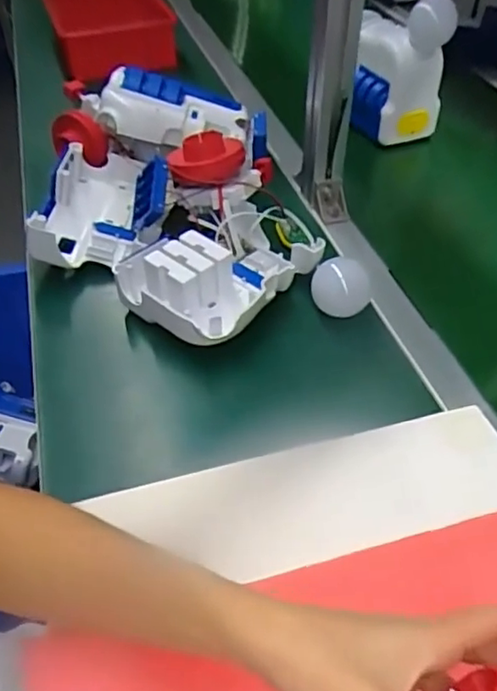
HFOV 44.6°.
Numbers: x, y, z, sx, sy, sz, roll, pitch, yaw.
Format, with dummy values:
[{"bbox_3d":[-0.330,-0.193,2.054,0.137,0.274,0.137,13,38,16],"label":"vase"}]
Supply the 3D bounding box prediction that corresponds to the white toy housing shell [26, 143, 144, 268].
[{"bbox_3d":[-0.185,-0.164,0.703,0.095,0.060,0.175,2,43,0],"label":"white toy housing shell"}]

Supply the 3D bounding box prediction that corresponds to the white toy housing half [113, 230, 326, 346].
[{"bbox_3d":[-0.026,-0.073,0.623,0.136,0.066,0.173,32,51,28],"label":"white toy housing half"}]

